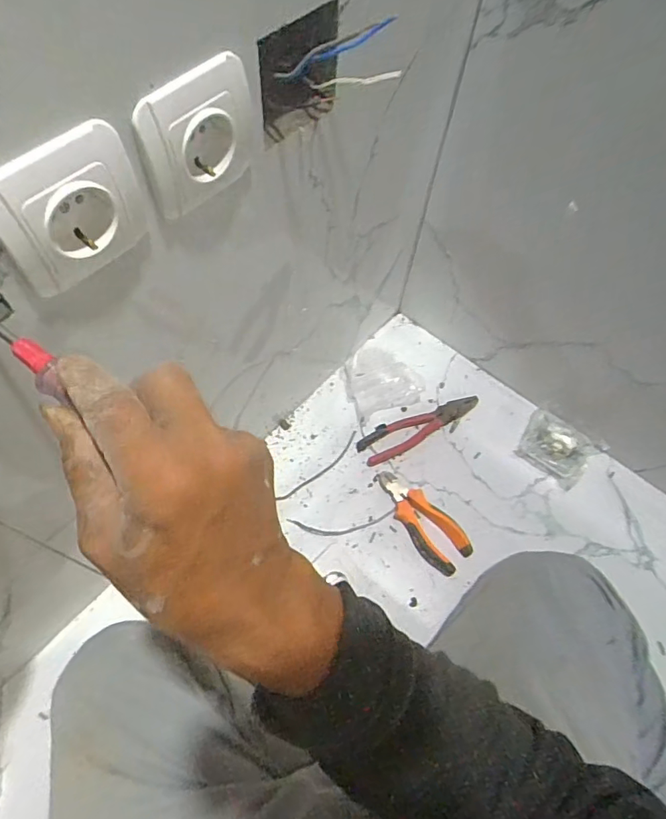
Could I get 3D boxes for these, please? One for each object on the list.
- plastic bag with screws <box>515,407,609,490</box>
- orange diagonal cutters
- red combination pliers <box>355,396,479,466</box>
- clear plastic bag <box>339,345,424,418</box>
[{"bbox_3d":[0.331,0.048,0.748,0.094,0.041,0.104,-41,71,-21],"label":"plastic bag with screws"},{"bbox_3d":[0.119,0.150,0.706,0.064,0.016,0.157,-37,70,-20],"label":"orange diagonal cutters"},{"bbox_3d":[0.131,0.027,0.764,0.194,0.028,0.046,-19,65,-13],"label":"red combination pliers"},{"bbox_3d":[0.073,-0.052,0.797,0.107,0.031,0.111,-15,64,-11],"label":"clear plastic bag"}]

